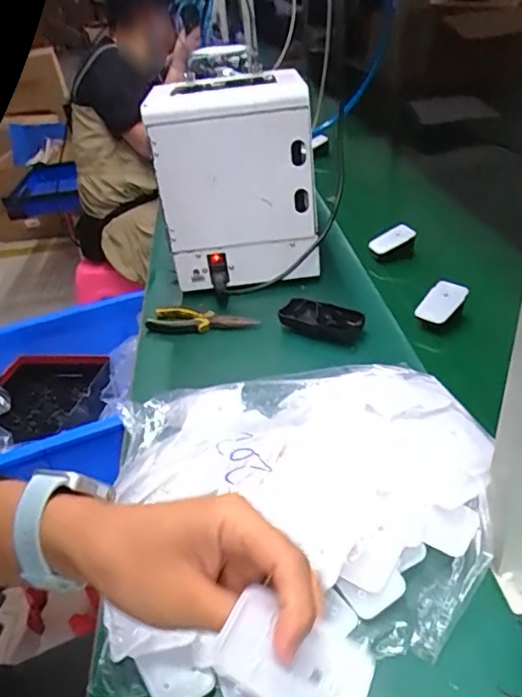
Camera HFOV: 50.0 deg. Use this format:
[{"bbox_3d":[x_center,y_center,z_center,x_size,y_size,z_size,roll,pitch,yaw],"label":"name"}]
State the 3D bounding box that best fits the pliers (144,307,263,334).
[{"bbox_3d":[-0.084,-0.032,0.774,0.149,0.025,0.047,6,37,19],"label":"pliers"}]

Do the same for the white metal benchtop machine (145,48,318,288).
[{"bbox_3d":[-0.035,-0.259,0.858,0.217,0.290,0.219,-6,34,3],"label":"white metal benchtop machine"}]

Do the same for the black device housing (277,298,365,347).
[{"bbox_3d":[0.081,-0.036,0.735,0.110,0.033,0.041,14,40,29],"label":"black device housing"}]

